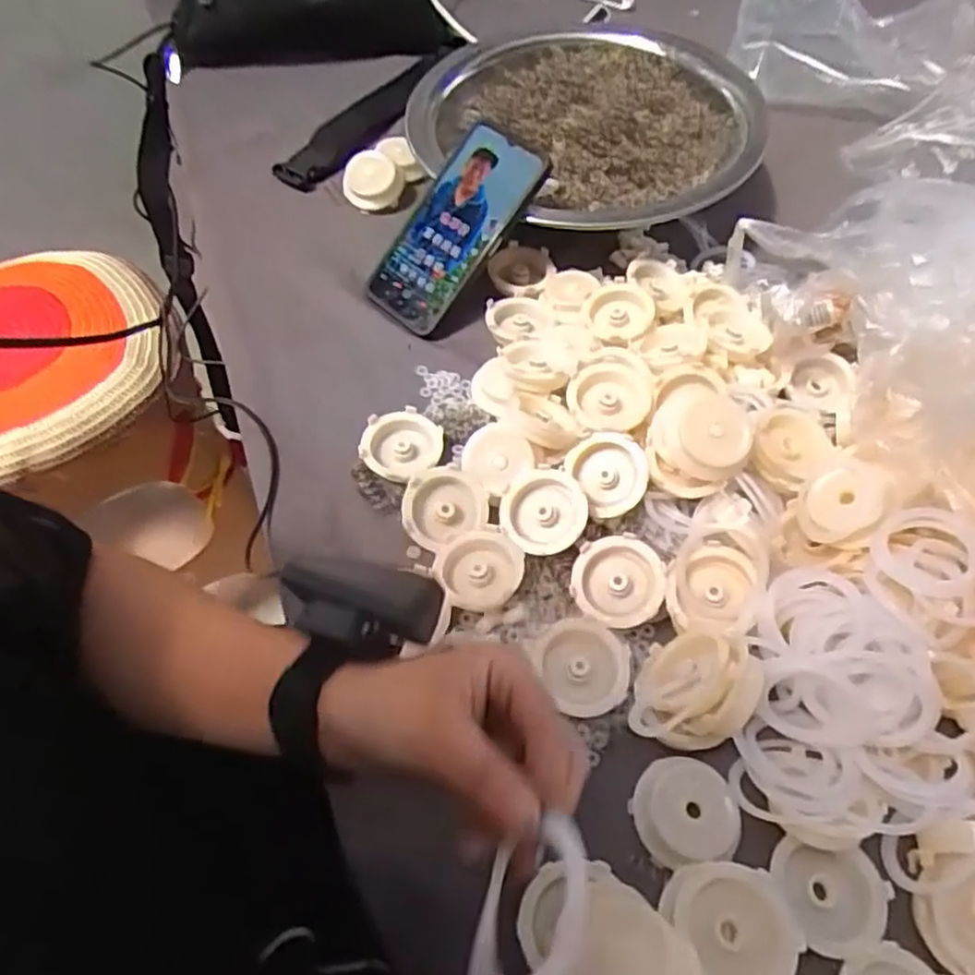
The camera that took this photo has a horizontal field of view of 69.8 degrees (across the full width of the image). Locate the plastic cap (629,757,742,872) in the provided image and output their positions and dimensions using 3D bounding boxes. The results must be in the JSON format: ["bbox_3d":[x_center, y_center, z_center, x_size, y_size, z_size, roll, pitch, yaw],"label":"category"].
[{"bbox_3d":[0.099,0.163,0.355,0.050,0.009,0.050,-12,49,14],"label":"plastic cap"}]

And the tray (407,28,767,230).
[{"bbox_3d":[0.080,-0.314,0.617,0.300,0.060,0.291,19,58,9],"label":"tray"}]

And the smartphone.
[{"bbox_3d":[-0.024,-0.197,0.536,0.077,0.017,0.156,40,98,18],"label":"smartphone"}]

